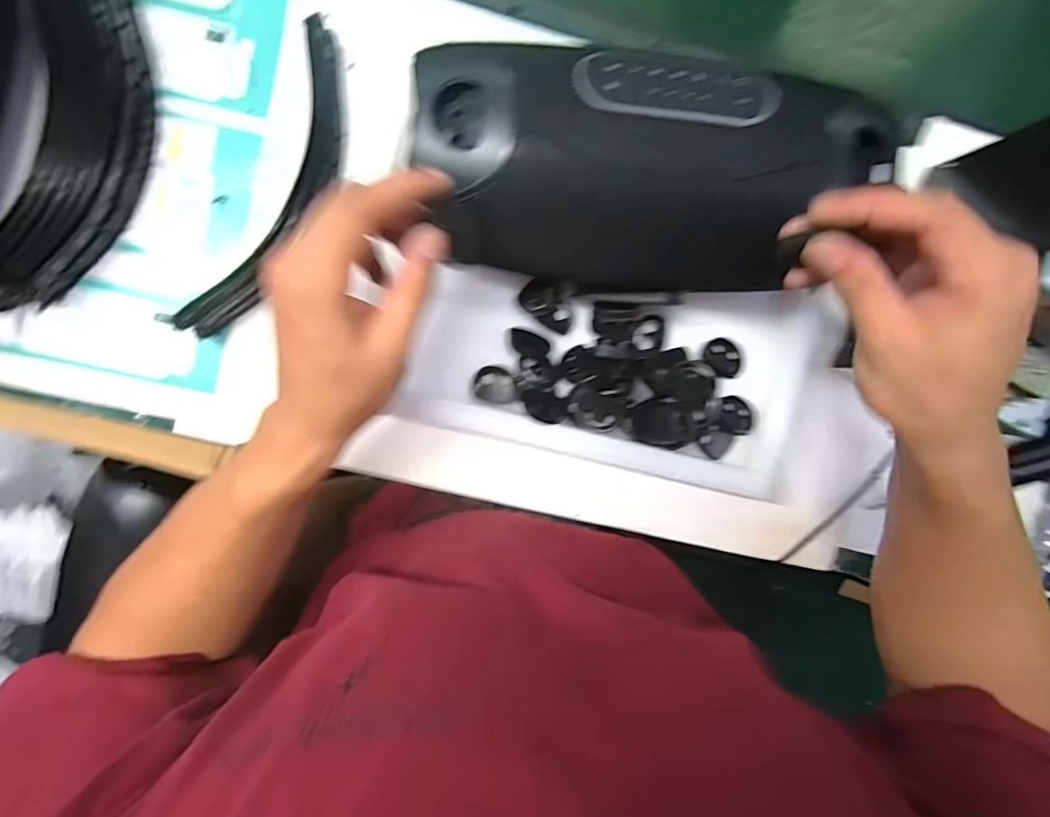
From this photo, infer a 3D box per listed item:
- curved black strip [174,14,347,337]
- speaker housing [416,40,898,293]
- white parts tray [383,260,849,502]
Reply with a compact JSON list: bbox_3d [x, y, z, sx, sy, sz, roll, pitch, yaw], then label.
[{"bbox_3d":[-0.176,-0.161,0.380,0.057,0.032,0.243,24,91,-6],"label":"curved black strip"},{"bbox_3d":[0.066,-0.138,0.321,0.262,0.112,0.104,3,93,-5],"label":"speaker housing"},{"bbox_3d":[0.066,-0.035,0.398,0.307,0.050,0.182,11,93,-6],"label":"white parts tray"}]

